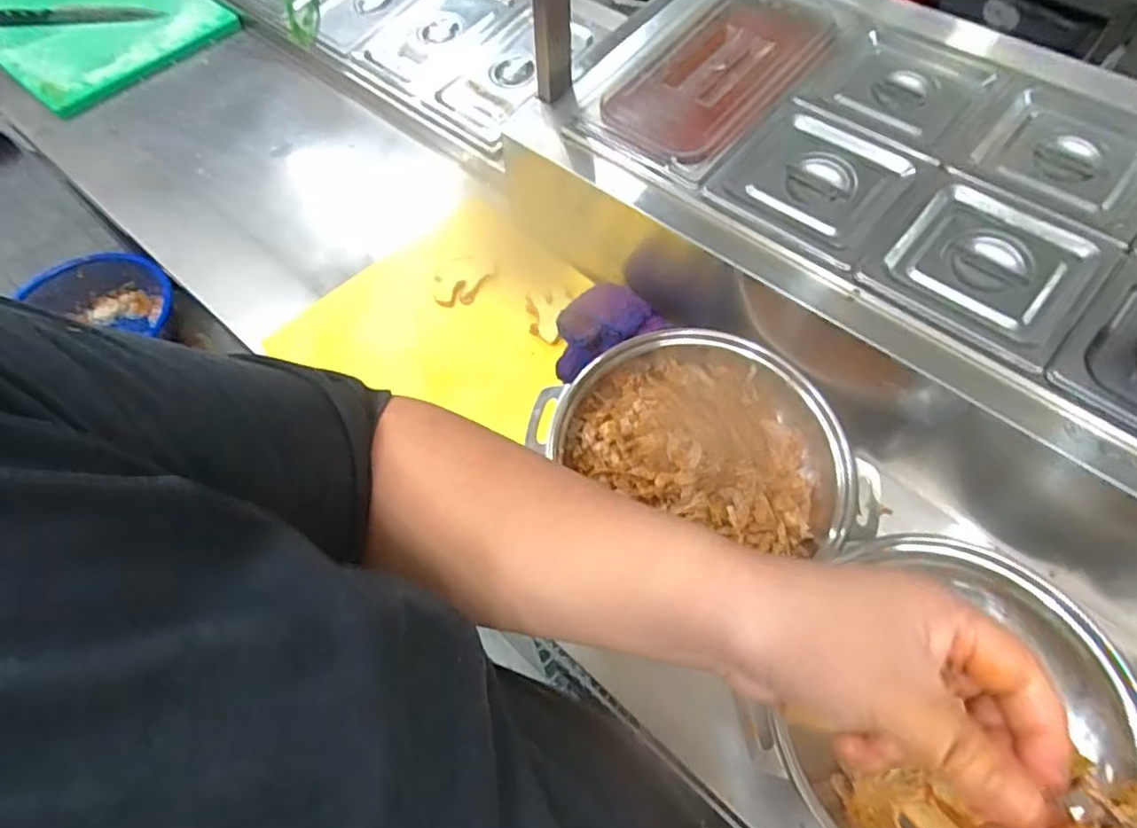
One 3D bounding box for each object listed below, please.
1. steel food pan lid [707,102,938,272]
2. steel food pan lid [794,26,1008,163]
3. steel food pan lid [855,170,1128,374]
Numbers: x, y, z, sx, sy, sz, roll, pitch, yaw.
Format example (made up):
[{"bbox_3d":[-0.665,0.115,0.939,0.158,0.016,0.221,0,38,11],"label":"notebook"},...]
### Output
[{"bbox_3d":[0.258,-0.240,0.657,0.172,0.022,0.169,40,68,22],"label":"steel food pan lid"},{"bbox_3d":[0.369,-0.358,0.695,0.161,0.018,0.172,39,68,22],"label":"steel food pan lid"},{"bbox_3d":[0.391,-0.141,0.597,0.171,0.025,0.175,38,67,22],"label":"steel food pan lid"}]

